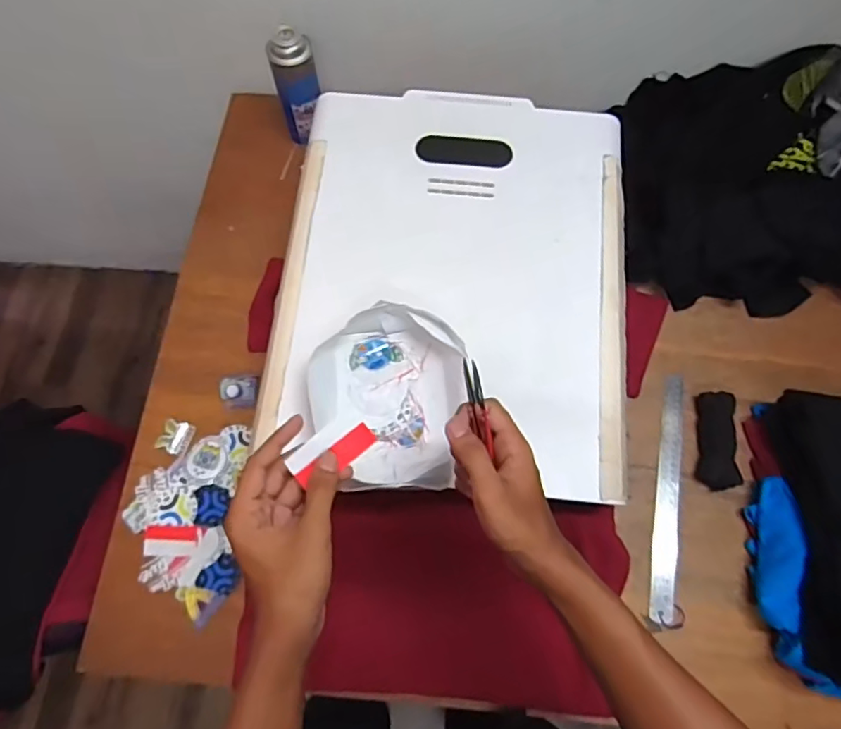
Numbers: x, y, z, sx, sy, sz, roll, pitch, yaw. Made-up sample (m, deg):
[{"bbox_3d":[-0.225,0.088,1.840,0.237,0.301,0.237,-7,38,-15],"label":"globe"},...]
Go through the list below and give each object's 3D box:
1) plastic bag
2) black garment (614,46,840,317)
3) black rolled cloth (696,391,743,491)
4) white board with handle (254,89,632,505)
[{"bbox_3d":[-0.034,0.035,0.581,0.161,0.053,0.186,-7,71,-4],"label":"plastic bag"},{"bbox_3d":[0.560,-0.266,0.799,0.589,0.144,0.353,4,70,0],"label":"black garment"},{"bbox_3d":[0.397,0.100,0.746,0.045,0.026,0.126,7,70,1],"label":"black rolled cloth"},{"bbox_3d":[0.043,-0.114,0.665,0.392,0.035,0.488,5,70,0],"label":"white board with handle"}]

